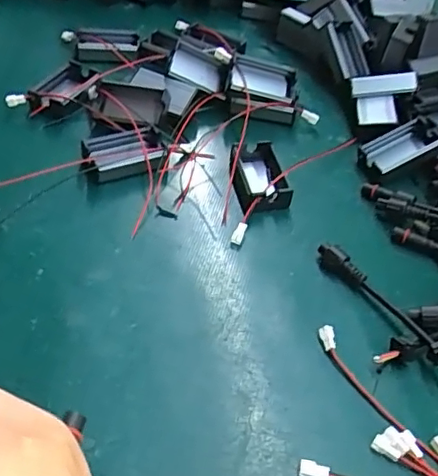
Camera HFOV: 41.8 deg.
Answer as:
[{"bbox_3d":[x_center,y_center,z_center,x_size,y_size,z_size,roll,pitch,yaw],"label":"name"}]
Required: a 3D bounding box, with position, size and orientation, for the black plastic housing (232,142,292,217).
[{"bbox_3d":[0.028,-0.040,0.386,0.032,0.017,0.061,-3,47,-9],"label":"black plastic housing"}]

